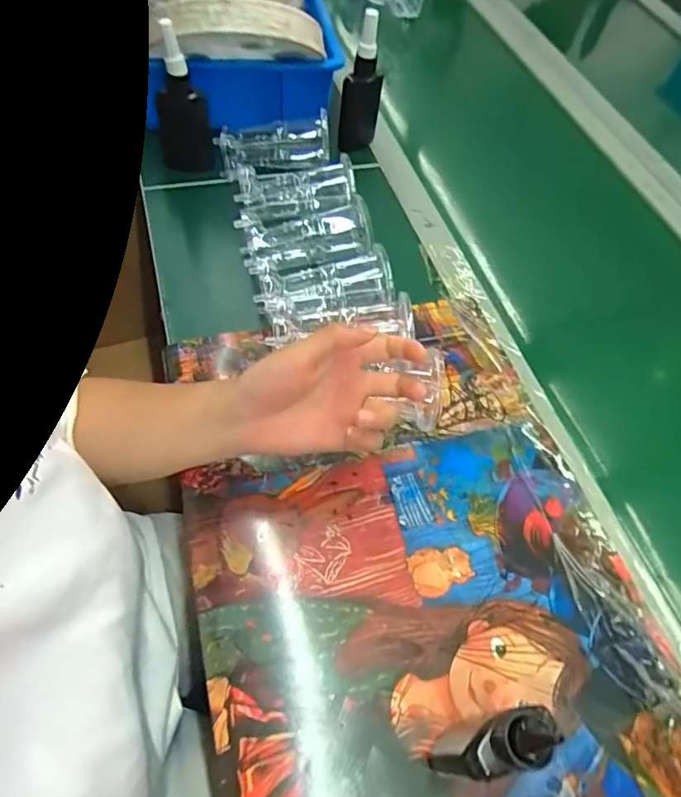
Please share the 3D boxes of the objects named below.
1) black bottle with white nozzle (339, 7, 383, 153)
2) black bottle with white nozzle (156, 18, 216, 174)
[{"bbox_3d":[0.027,-0.378,0.643,0.046,0.144,0.048,10,57,0],"label":"black bottle with white nozzle"},{"bbox_3d":[-0.183,-0.333,0.606,0.061,0.151,0.051,-12,60,-13],"label":"black bottle with white nozzle"}]

